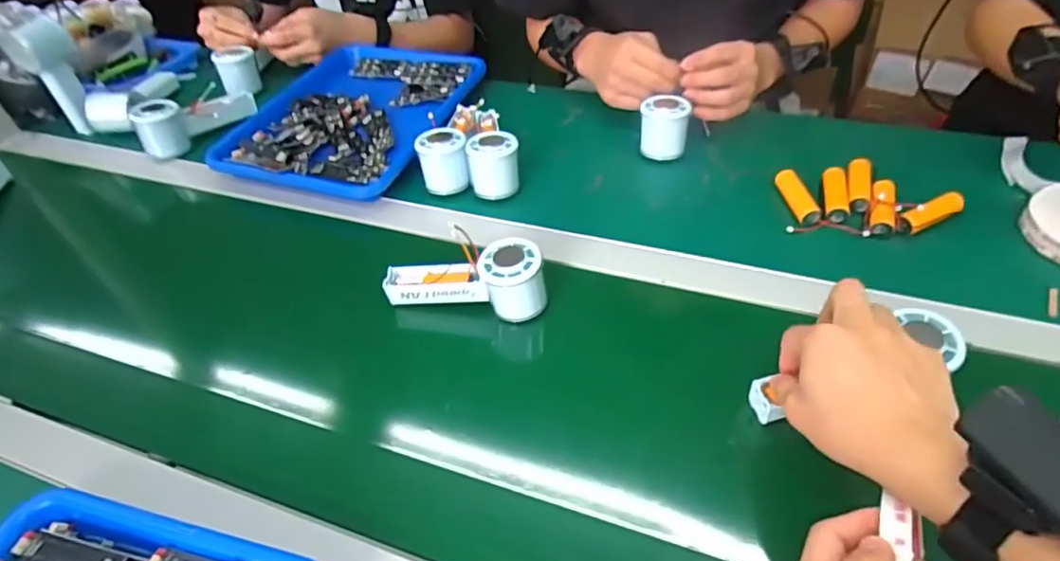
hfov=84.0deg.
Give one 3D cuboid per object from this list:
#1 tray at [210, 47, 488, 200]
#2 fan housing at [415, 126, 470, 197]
[{"bbox_3d":[-0.236,-0.234,0.811,0.291,0.041,0.353,10,50,15],"label":"tray"},{"bbox_3d":[-0.099,-0.138,0.680,0.056,0.053,0.058,-13,48,-5],"label":"fan housing"}]

